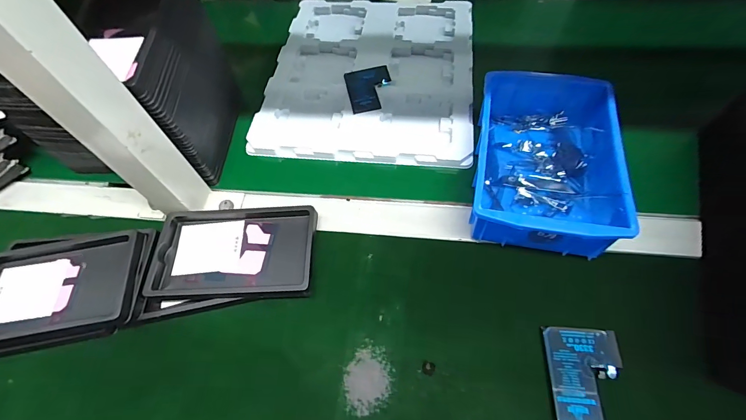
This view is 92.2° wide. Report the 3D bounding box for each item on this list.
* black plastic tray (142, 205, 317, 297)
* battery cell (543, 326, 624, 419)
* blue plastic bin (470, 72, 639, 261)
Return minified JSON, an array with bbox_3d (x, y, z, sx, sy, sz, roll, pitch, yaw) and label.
[{"bbox_3d":[-0.138,0.039,0.367,0.158,0.024,0.094,-2,60,3],"label":"black plastic tray"},{"bbox_3d":[0.177,0.138,0.298,0.057,0.007,0.075,3,61,7],"label":"battery cell"},{"bbox_3d":[0.173,-0.051,0.373,0.128,0.068,0.196,9,61,9],"label":"blue plastic bin"}]

